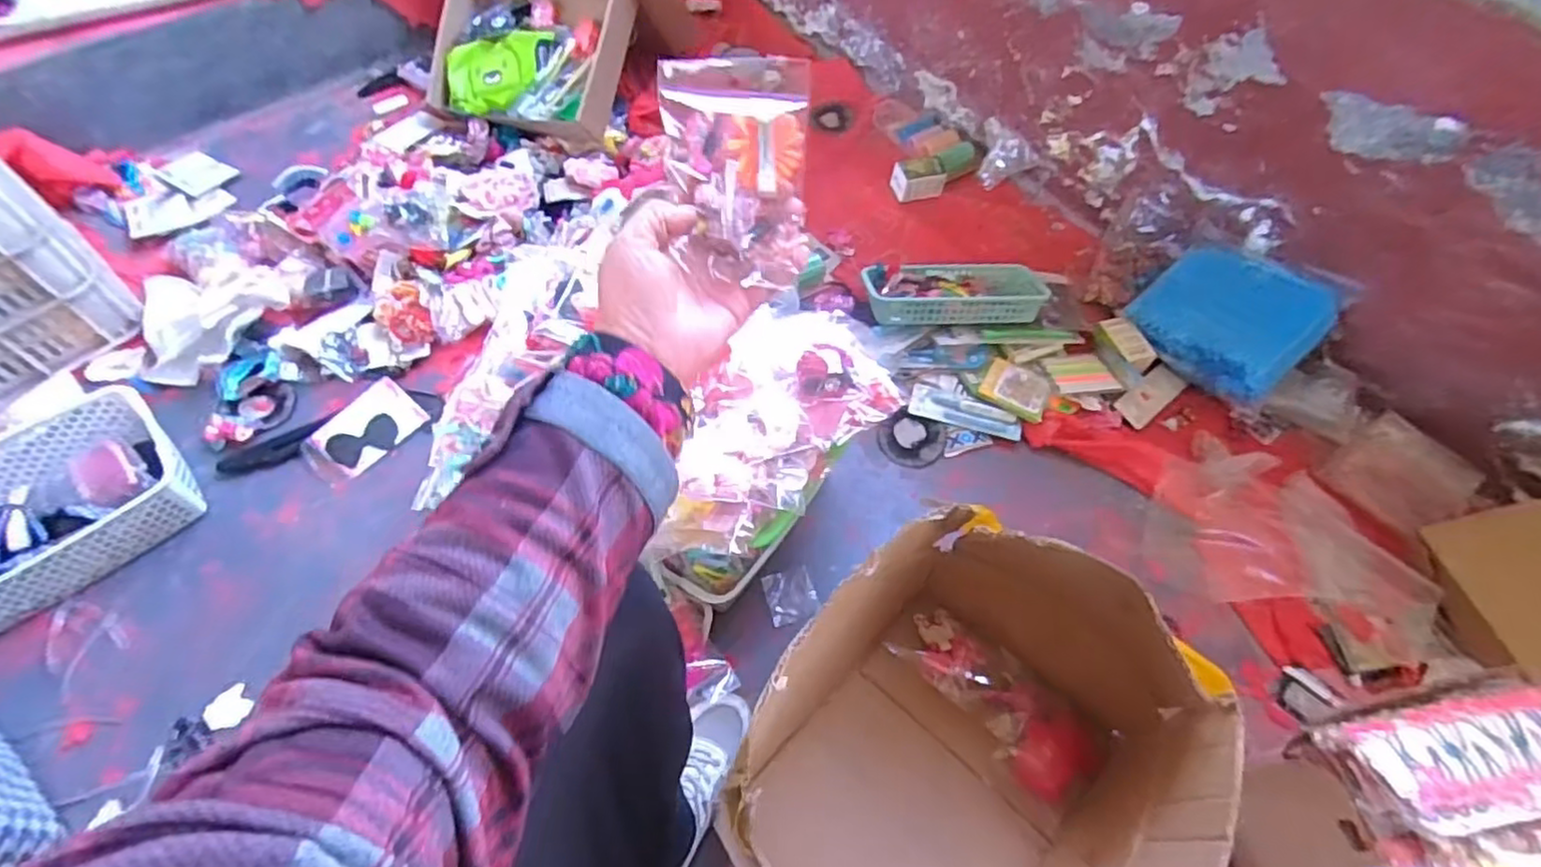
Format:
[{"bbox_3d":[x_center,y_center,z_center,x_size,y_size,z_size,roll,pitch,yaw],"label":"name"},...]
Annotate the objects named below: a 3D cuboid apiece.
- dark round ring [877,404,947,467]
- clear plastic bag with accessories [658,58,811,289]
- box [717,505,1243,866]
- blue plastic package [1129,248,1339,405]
[{"bbox_3d":[0.200,0.010,0.991,0.092,0.017,0.088,1,58,-1],"label":"dark round ring"},{"bbox_3d":[-0.021,-0.159,0.418,0.086,0.019,0.128,0,92,-12],"label":"clear plastic bag with accessories"},{"bbox_3d":[0.177,0.307,0.656,0.377,0.280,0.329,-39,67,-22],"label":"box"},{"bbox_3d":[0.687,-0.172,1.049,0.178,0.129,0.212,-34,65,-20],"label":"blue plastic package"}]

